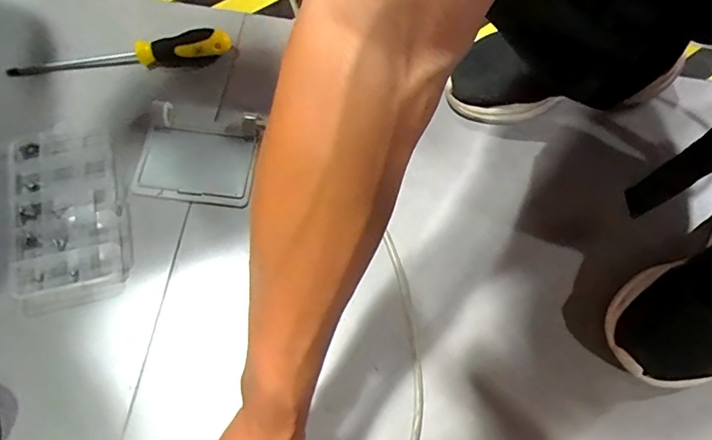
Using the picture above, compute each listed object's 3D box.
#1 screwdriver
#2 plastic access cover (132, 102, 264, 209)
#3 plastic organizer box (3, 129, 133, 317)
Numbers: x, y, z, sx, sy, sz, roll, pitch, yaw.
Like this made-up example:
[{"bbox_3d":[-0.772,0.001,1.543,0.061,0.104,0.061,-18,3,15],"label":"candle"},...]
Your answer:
[{"bbox_3d":[-0.260,-0.178,0.503,0.238,0.032,0.031,-10,71,-5],"label":"screwdriver"},{"bbox_3d":[-0.168,-0.069,0.477,0.121,0.017,0.101,6,70,0],"label":"plastic access cover"},{"bbox_3d":[-0.294,-0.005,0.450,0.113,0.019,0.181,-16,72,-7],"label":"plastic organizer box"}]

